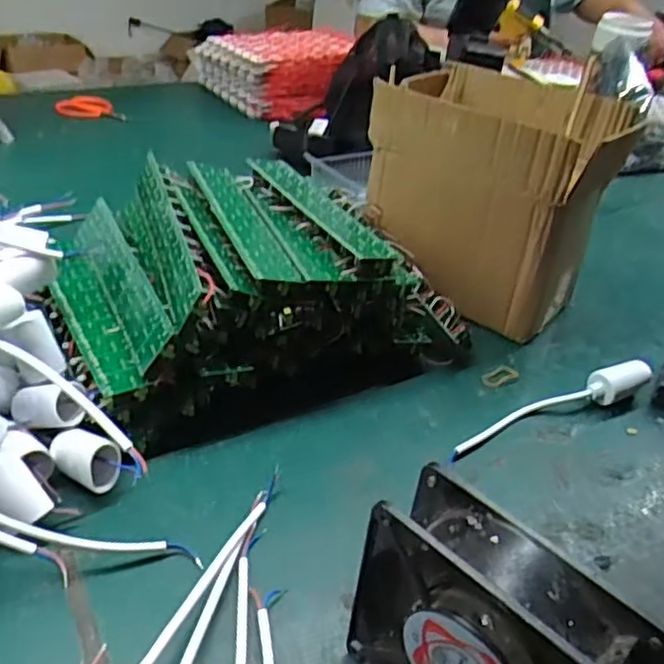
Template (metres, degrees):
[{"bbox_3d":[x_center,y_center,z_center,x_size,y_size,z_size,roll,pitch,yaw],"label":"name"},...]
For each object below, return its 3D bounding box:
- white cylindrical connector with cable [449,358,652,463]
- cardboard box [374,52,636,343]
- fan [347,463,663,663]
[{"bbox_3d":[0.167,0.056,0.504,0.190,0.030,0.029,-15,40,-28],"label":"white cylindrical connector with cable"},{"bbox_3d":[0.146,-0.122,0.620,0.191,0.187,0.152,26,39,26],"label":"cardboard box"},{"bbox_3d":[0.068,0.140,0.297,0.122,0.119,0.047,32,42,32],"label":"fan"}]

